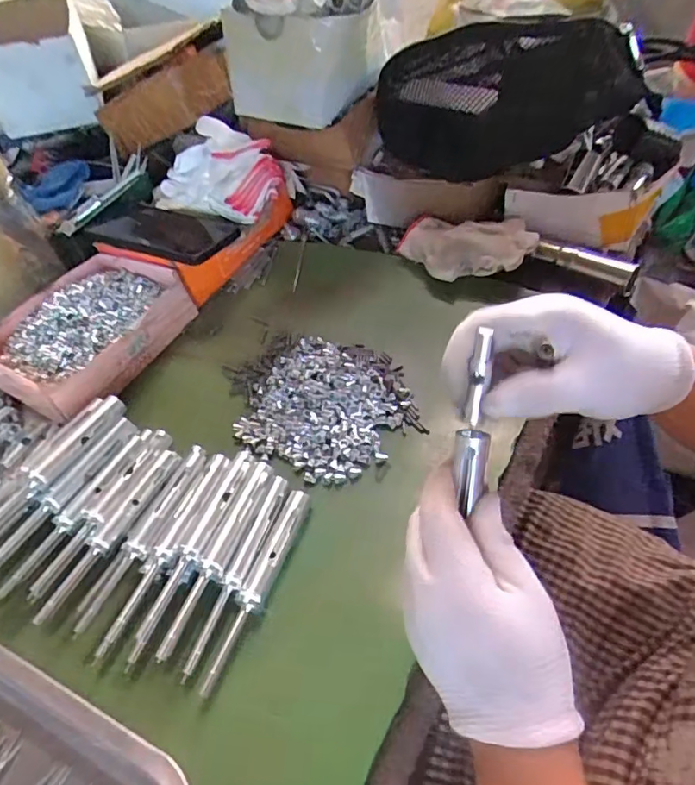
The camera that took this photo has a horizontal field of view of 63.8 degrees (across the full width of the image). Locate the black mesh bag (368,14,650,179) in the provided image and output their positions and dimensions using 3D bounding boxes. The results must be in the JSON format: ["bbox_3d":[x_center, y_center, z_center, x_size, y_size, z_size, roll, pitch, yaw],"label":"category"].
[{"bbox_3d":[0.155,-0.299,0.563,0.255,0.120,0.075,2,50,13],"label":"black mesh bag"}]

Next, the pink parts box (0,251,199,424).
[{"bbox_3d":[-0.261,-0.065,0.550,0.149,0.046,0.176,19,56,25],"label":"pink parts box"}]

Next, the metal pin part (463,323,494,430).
[{"bbox_3d":[0.068,-0.007,0.291,0.007,0.051,0.009,10,20,12],"label":"metal pin part"}]

